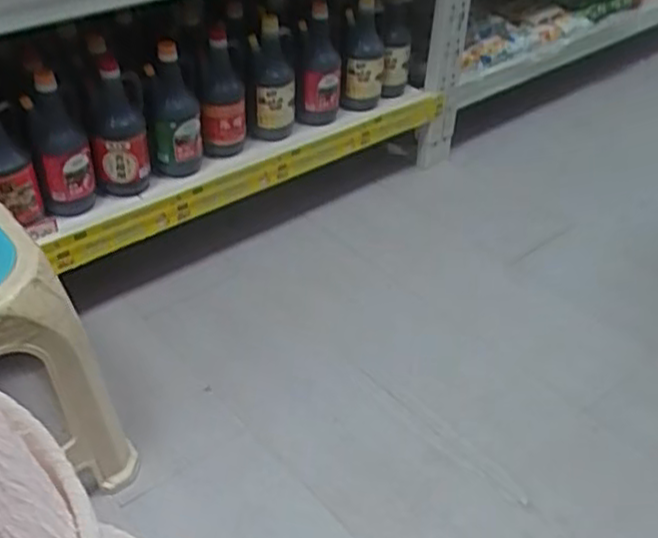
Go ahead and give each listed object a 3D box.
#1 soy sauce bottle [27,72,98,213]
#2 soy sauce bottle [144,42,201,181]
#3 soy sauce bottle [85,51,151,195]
[{"bbox_3d":[-0.398,-0.183,1.060,0.078,0.206,0.091,-17,41,-19],"label":"soy sauce bottle"},{"bbox_3d":[-0.247,-0.245,1.133,0.084,0.203,0.072,-10,39,-12],"label":"soy sauce bottle"},{"bbox_3d":[-0.329,-0.217,1.117,0.078,0.201,0.091,-4,38,-4],"label":"soy sauce bottle"}]

